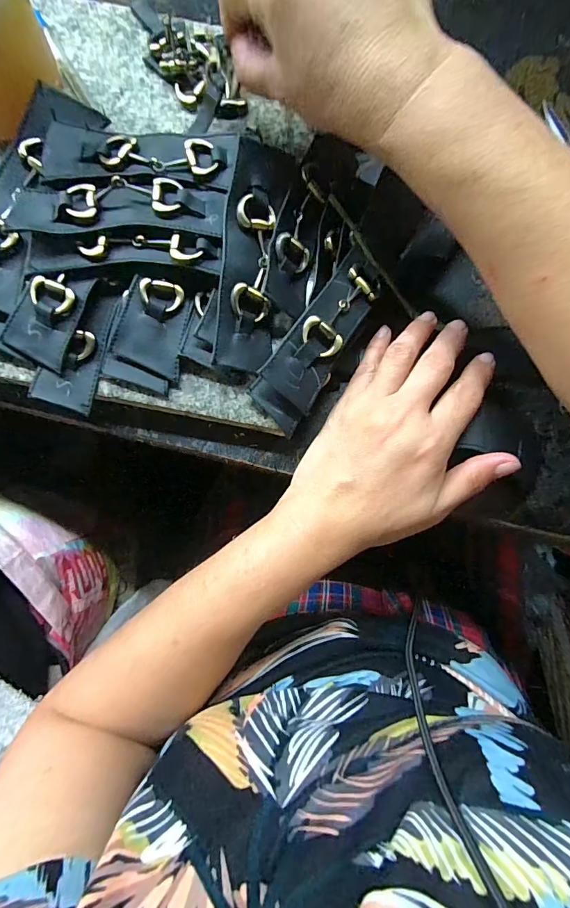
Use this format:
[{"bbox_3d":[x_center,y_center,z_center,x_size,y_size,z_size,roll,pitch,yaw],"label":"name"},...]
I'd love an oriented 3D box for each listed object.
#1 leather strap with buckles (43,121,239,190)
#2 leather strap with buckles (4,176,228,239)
[{"bbox_3d":[-0.086,-0.179,0.243,0.110,0.010,0.032,0,84,-2],"label":"leather strap with buckles"},{"bbox_3d":[-0.096,-0.148,0.237,0.119,0.008,0.038,-3,85,-2],"label":"leather strap with buckles"}]

